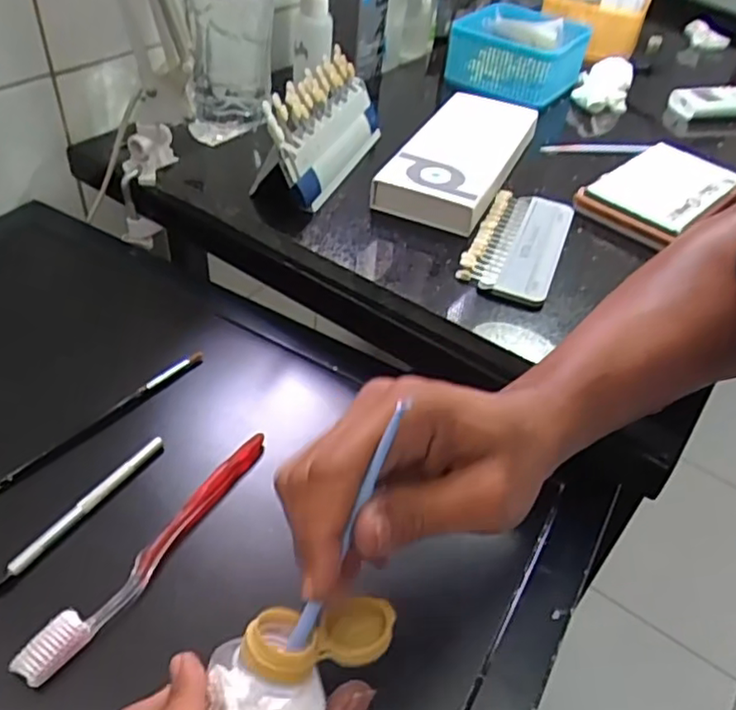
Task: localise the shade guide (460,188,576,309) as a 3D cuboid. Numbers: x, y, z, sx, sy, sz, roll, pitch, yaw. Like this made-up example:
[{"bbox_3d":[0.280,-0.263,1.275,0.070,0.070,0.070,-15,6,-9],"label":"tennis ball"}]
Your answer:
[{"bbox_3d":[0.122,-0.091,0.526,0.068,0.010,0.144,19,44,13],"label":"shade guide"}]

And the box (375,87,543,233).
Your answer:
[{"bbox_3d":[0.089,-0.187,0.602,0.093,0.030,0.213,20,45,14],"label":"box"}]

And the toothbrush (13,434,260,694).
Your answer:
[{"bbox_3d":[-0.122,0.114,0.392,0.021,0.015,0.188,27,47,21],"label":"toothbrush"}]

